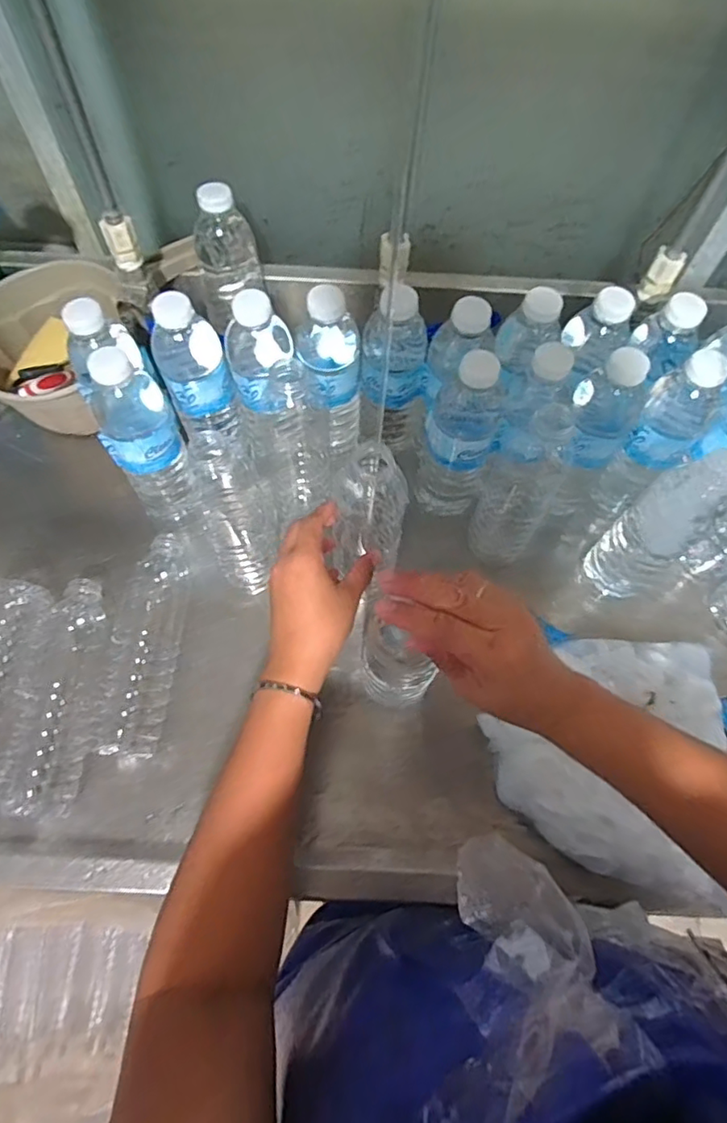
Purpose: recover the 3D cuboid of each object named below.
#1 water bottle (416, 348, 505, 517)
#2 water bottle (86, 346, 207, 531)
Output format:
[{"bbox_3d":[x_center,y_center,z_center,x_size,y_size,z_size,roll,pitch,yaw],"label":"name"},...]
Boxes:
[{"bbox_3d":[0.091,-0.118,0.537,0.065,0.193,0.062,16,65,5],"label":"water bottle"},{"bbox_3d":[-0.196,-0.107,0.521,0.067,0.187,0.058,-22,67,-12],"label":"water bottle"}]

